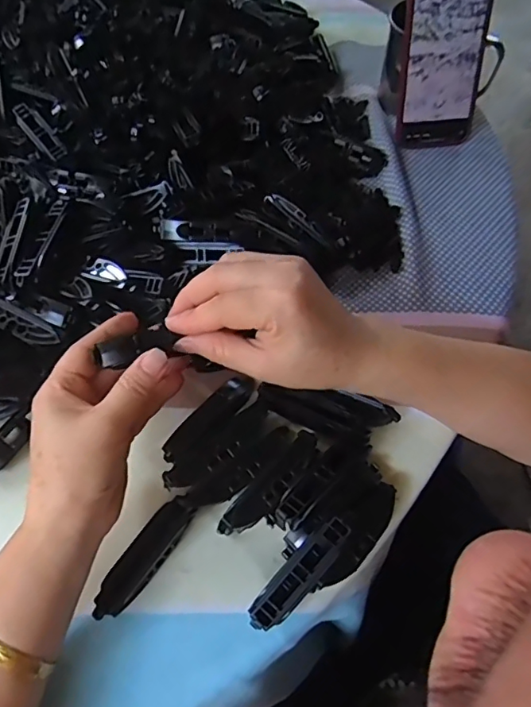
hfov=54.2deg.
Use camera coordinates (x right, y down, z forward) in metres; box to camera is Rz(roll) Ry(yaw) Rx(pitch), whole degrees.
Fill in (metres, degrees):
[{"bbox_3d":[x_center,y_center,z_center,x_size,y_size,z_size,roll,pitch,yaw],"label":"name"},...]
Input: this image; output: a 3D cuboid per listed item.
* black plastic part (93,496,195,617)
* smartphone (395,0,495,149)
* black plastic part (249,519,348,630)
[{"bbox_3d":[-0.072,0.121,0.312,0.021,0.014,0.079,34,77,20],"label":"black plastic part"},{"bbox_3d":[0.164,-0.274,0.481,0.075,0.156,0.016,-2,36,3],"label":"smartphone"},{"bbox_3d":[0.020,0.127,0.299,0.019,0.011,0.075,40,84,23],"label":"black plastic part"}]

